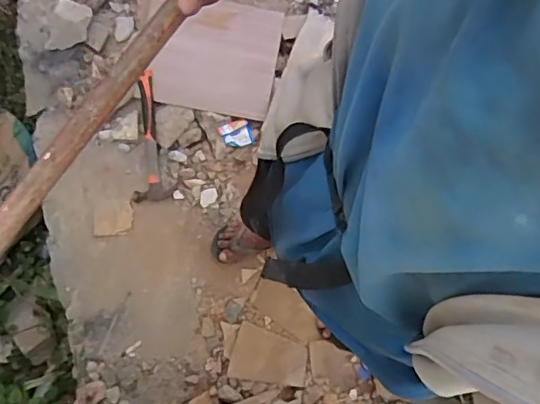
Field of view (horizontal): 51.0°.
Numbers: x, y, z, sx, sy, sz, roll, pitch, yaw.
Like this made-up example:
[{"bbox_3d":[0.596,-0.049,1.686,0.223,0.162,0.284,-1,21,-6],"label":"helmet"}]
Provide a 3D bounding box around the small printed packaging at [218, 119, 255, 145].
[{"bbox_3d":[-0.089,-0.179,1.497,0.081,0.006,0.067,-19,104,-7],"label":"small printed packaging"}]

